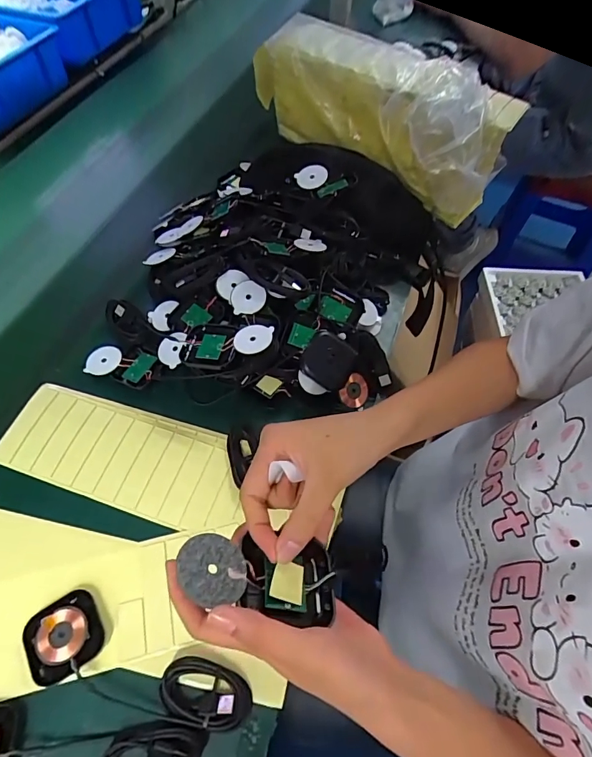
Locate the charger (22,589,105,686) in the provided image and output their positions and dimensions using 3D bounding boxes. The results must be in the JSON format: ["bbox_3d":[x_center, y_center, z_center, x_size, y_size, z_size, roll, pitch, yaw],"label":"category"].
[{"bbox_3d":[-0.202,0.222,0.367,0.057,0.013,0.057,-32,66,-20],"label":"charger"}]

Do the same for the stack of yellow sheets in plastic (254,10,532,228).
[{"bbox_3d":[0.118,-0.433,0.677,0.178,0.156,0.435,-35,66,-21],"label":"stack of yellow sheets in plastic"}]

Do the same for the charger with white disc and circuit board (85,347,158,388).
[{"bbox_3d":[-0.203,-0.018,0.503,0.085,0.010,0.050,17,59,11],"label":"charger with white disc and circuit board"}]

